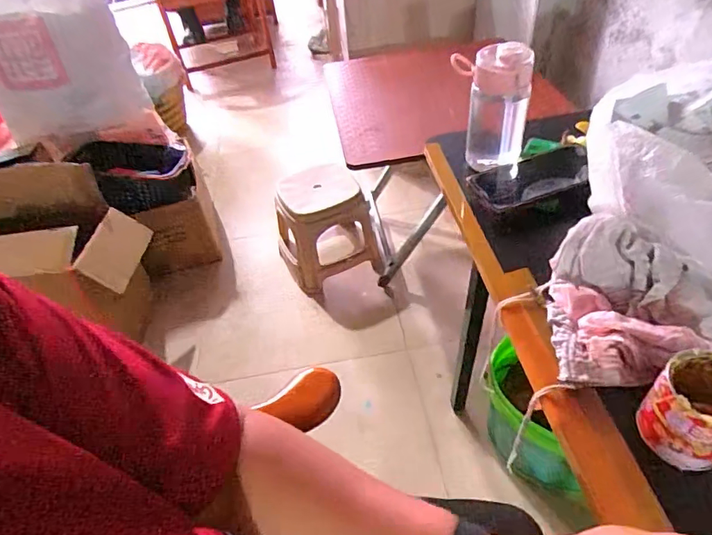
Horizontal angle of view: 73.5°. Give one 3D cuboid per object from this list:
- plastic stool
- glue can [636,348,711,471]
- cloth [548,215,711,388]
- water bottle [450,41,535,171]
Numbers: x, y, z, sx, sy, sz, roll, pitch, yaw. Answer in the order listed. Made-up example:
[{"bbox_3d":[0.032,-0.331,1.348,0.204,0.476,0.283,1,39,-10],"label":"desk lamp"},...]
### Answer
[{"bbox_3d":[-0.097,-0.123,1.490,0.298,0.296,0.283,-11,46,-4],"label":"plastic stool"},{"bbox_3d":[0.257,0.104,0.356,0.064,0.068,0.061,-4,46,4],"label":"glue can"},{"bbox_3d":[0.243,0.025,0.433,0.134,0.032,0.151,-16,60,23],"label":"cloth"},{"bbox_3d":[0.167,-0.199,0.603,0.097,0.160,0.057,7,47,14],"label":"water bottle"}]

